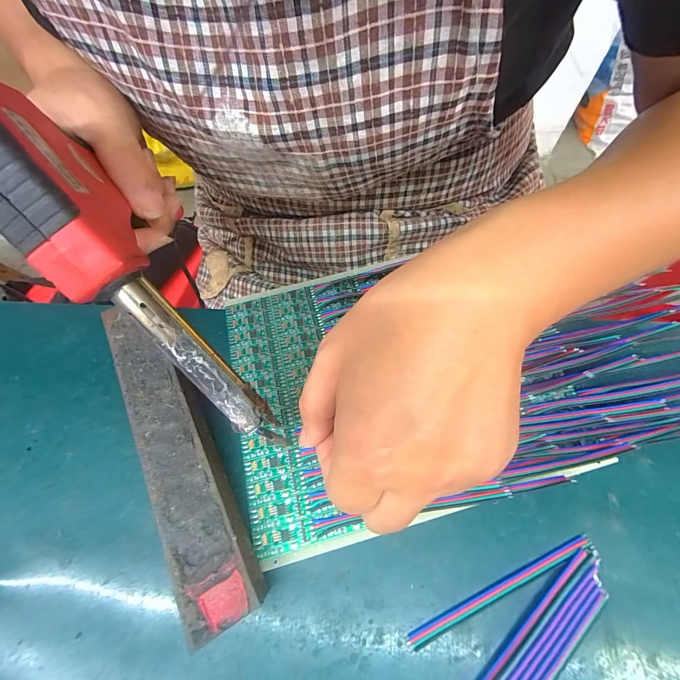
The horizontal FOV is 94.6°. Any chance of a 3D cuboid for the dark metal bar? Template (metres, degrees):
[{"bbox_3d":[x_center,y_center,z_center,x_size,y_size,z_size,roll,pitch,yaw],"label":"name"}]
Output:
[{"bbox_3d":[-0.091,0.054,0.175,0.036,0.020,0.180,-29,65,-11],"label":"dark metal bar"}]

